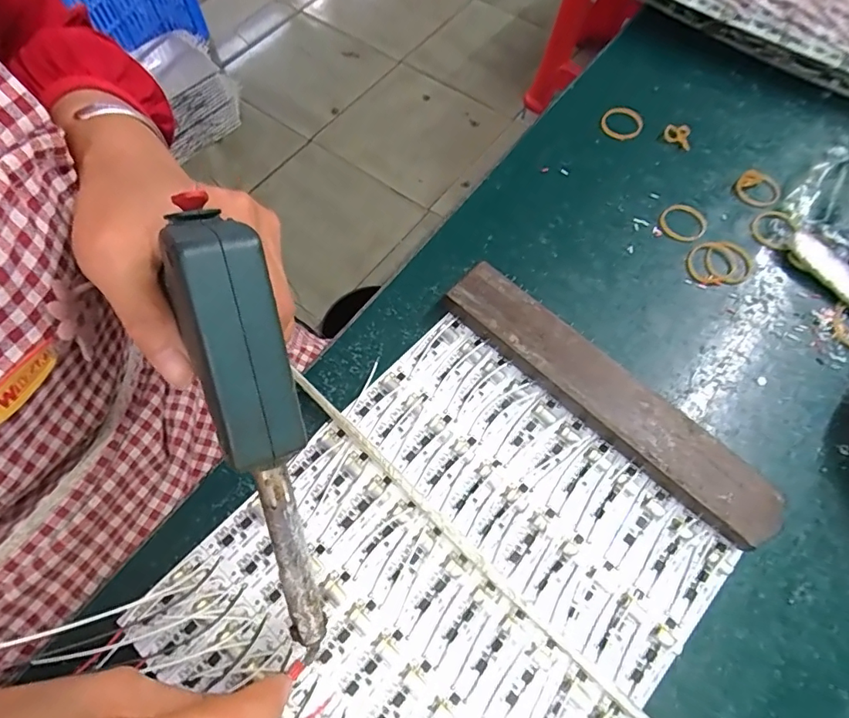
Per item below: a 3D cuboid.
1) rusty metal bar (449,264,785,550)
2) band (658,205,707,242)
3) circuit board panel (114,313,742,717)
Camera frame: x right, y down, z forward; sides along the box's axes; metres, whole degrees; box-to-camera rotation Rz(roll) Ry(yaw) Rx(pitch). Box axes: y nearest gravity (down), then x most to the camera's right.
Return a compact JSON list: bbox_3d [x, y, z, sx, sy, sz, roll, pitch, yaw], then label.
[{"bbox_3d":[0.095,0.018,0.265,0.195,0.018,0.035,41,72,15],"label":"rusty metal bar"},{"bbox_3d":[0.168,-0.089,0.317,0.028,0.004,0.029,0,67,-1],"label":"band"},{"bbox_3d":[0.008,0.109,0.233,0.193,0.008,0.222,42,72,15],"label":"circuit board panel"}]

